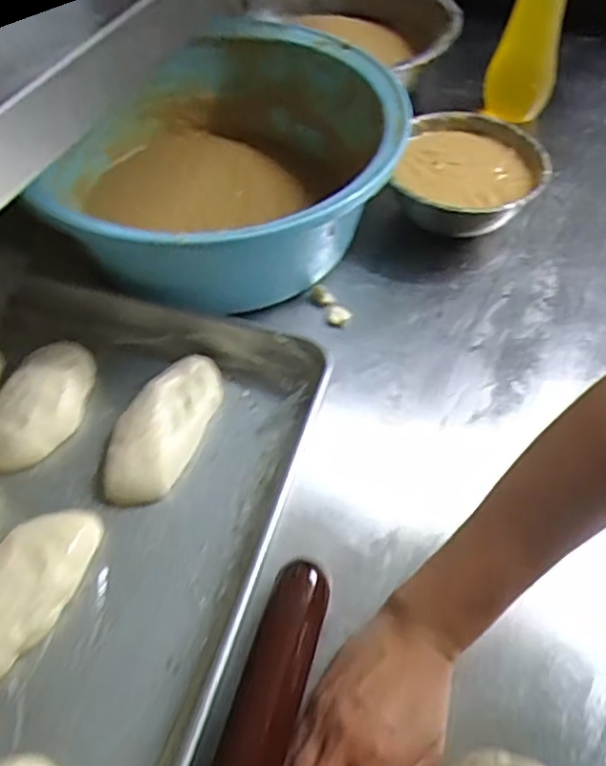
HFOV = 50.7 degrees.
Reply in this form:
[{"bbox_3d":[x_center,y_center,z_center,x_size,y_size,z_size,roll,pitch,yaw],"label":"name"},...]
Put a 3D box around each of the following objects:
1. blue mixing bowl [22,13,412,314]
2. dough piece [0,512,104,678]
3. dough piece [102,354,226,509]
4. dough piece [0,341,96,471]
[{"bbox_3d":[-0.074,-0.225,0.669,0.337,0.162,0.396,-12,53,-7],"label":"blue mixing bowl"},{"bbox_3d":[-0.197,0.143,0.446,0.068,0.028,0.132,31,60,23],"label":"dough piece"},{"bbox_3d":[-0.113,0.032,0.523,0.059,0.030,0.138,15,55,13],"label":"dough piece"},{"bbox_3d":[-0.216,0.012,0.532,0.063,0.029,0.121,12,54,11],"label":"dough piece"}]

